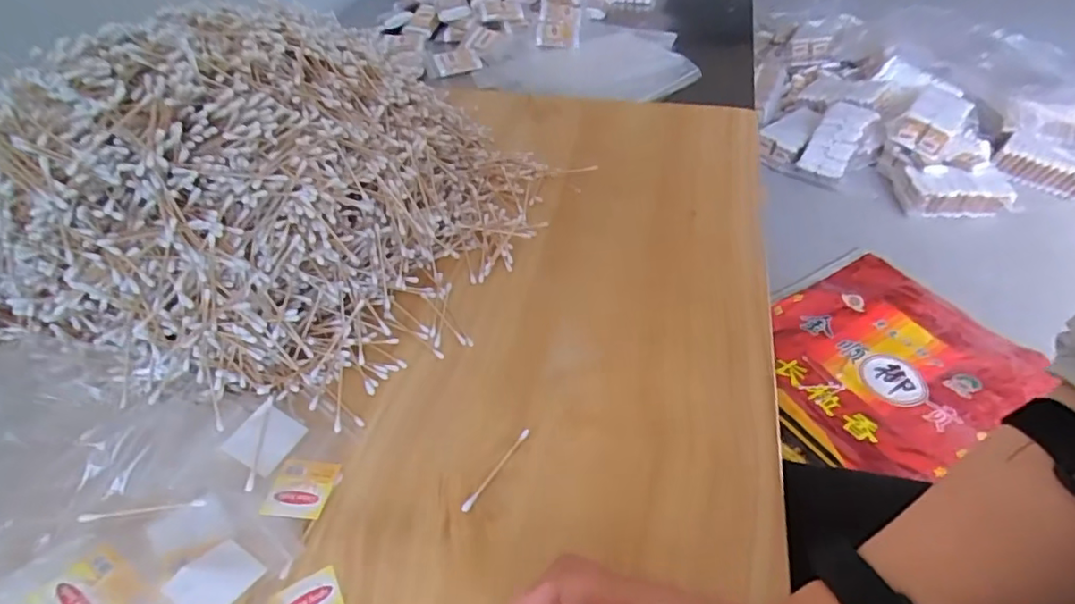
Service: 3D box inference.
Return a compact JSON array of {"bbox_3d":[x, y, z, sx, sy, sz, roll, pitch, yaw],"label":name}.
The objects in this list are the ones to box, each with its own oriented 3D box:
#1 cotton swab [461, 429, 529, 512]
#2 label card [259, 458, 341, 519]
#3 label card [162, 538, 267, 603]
[{"bbox_3d":[-0.028,0.115,0.402,0.006,0.006,0.072,25,52,25],"label":"cotton swab"},{"bbox_3d":[-0.159,0.126,0.394,0.038,0.004,0.044,4,38,1],"label":"label card"},{"bbox_3d":[-0.193,0.166,0.350,0.039,0.005,0.042,27,53,26],"label":"label card"}]

